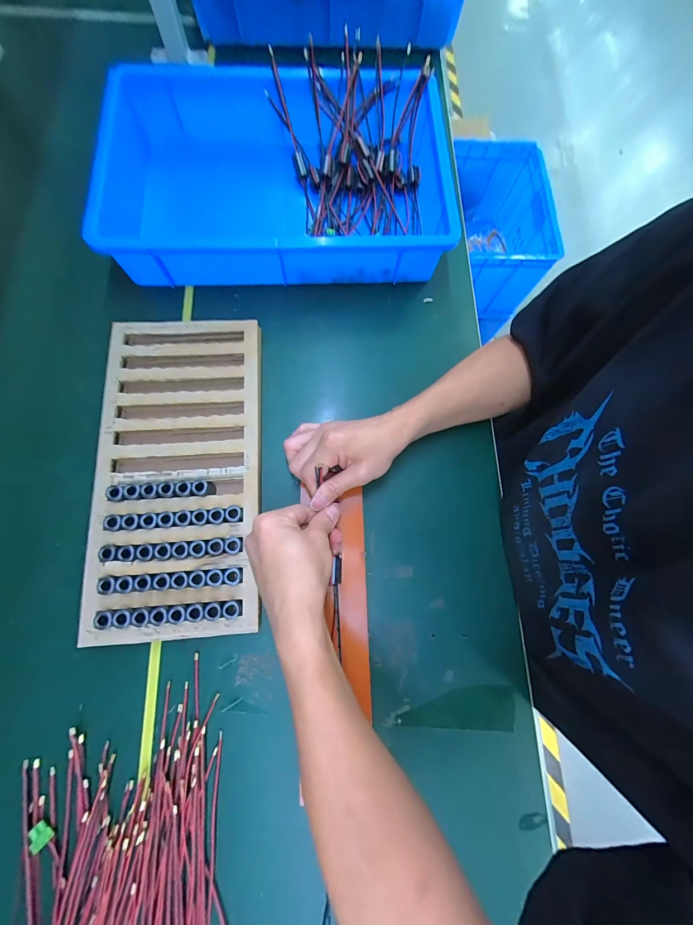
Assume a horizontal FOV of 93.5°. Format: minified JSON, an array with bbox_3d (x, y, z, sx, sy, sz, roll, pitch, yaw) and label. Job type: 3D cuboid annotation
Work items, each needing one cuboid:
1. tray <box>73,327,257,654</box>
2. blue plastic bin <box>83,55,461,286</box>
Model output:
[{"bbox_3d":[-0.188,0.006,0.379,0.176,0.044,0.360,-3,75,-2],"label":"tray"},{"bbox_3d":[-0.079,-0.375,0.436,0.438,0.103,0.281,-6,77,-5],"label":"blue plastic bin"}]

